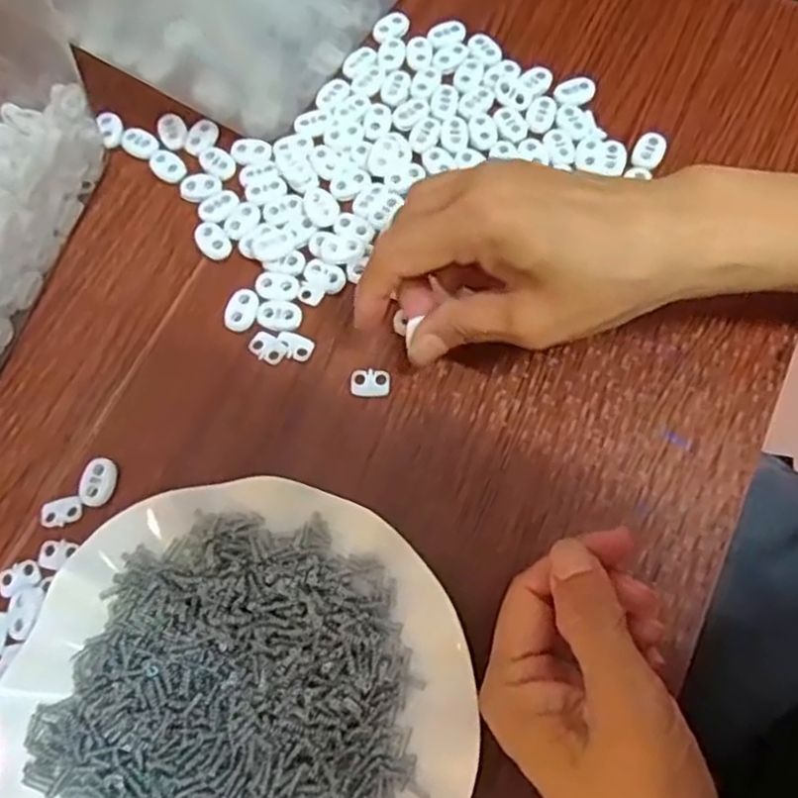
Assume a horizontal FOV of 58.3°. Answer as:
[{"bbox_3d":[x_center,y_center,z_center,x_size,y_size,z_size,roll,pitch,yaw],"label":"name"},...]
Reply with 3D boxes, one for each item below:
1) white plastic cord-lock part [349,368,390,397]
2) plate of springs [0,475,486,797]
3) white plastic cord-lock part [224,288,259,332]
[{"bbox_3d":[-0.014,-0.008,0.347,0.019,0.004,0.014,5,71,4],"label":"white plastic cord-lock part"},{"bbox_3d":[-0.063,0.127,0.288,0.180,0.025,0.178,-1,71,2],"label":"plate of springs"},{"bbox_3d":[-0.079,-0.045,0.362,0.017,0.004,0.022,25,74,10],"label":"white plastic cord-lock part"}]

